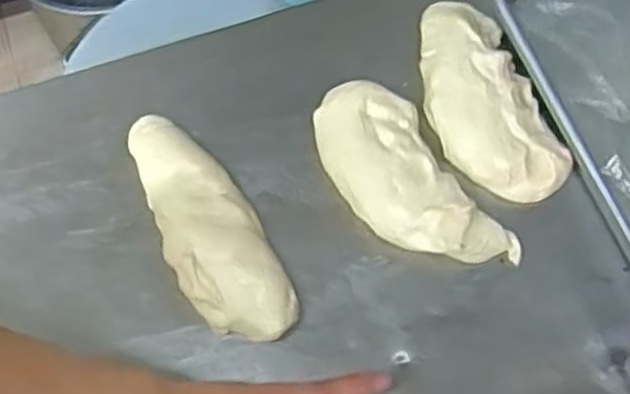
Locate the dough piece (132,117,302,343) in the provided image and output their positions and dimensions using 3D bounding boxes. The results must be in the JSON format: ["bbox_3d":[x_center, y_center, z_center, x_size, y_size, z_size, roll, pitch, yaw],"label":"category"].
[{"bbox_3d":[-0.068,0.015,0.469,0.058,0.032,0.163,-24,72,-10],"label":"dough piece"}]

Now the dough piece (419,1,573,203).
[{"bbox_3d":[0.110,-0.068,0.502,0.072,0.027,0.151,-20,71,-8],"label":"dough piece"}]

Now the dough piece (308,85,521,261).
[{"bbox_3d":[0.056,-0.009,0.481,0.068,0.026,0.148,-34,74,-13],"label":"dough piece"}]

